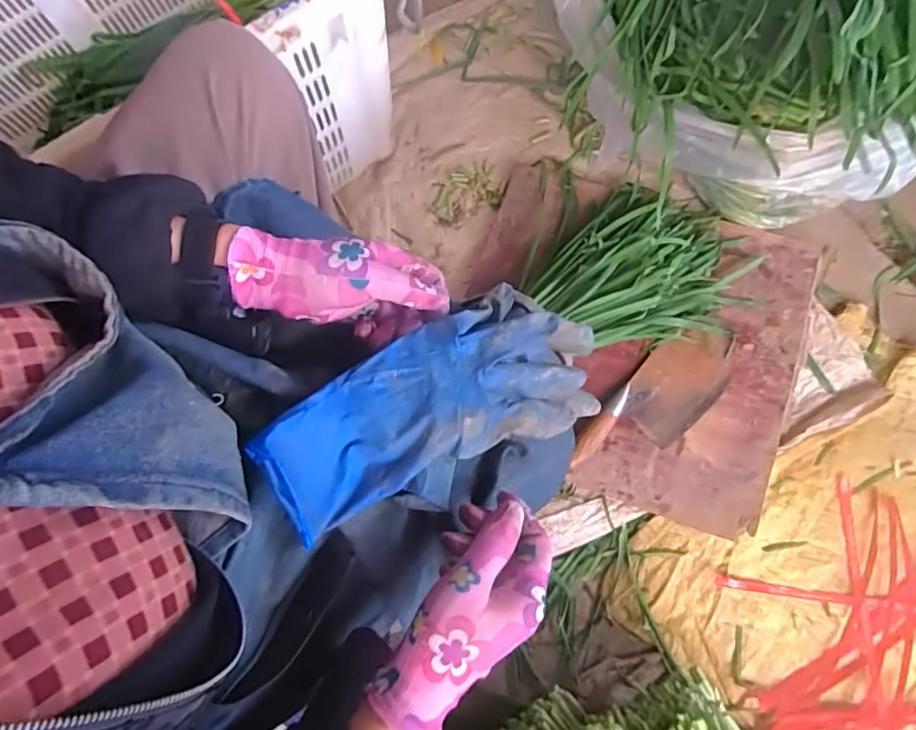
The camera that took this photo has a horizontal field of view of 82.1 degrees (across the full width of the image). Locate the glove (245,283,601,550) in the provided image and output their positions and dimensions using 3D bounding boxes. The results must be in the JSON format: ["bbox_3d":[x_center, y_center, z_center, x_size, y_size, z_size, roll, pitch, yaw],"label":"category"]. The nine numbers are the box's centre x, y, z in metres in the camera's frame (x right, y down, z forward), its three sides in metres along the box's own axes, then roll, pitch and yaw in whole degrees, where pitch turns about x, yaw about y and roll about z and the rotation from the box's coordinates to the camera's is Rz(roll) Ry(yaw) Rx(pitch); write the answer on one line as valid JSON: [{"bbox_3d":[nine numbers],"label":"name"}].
[{"bbox_3d":[-0.009,0.023,0.364,0.249,0.048,0.107,-25,77,-18],"label":"glove"}]

